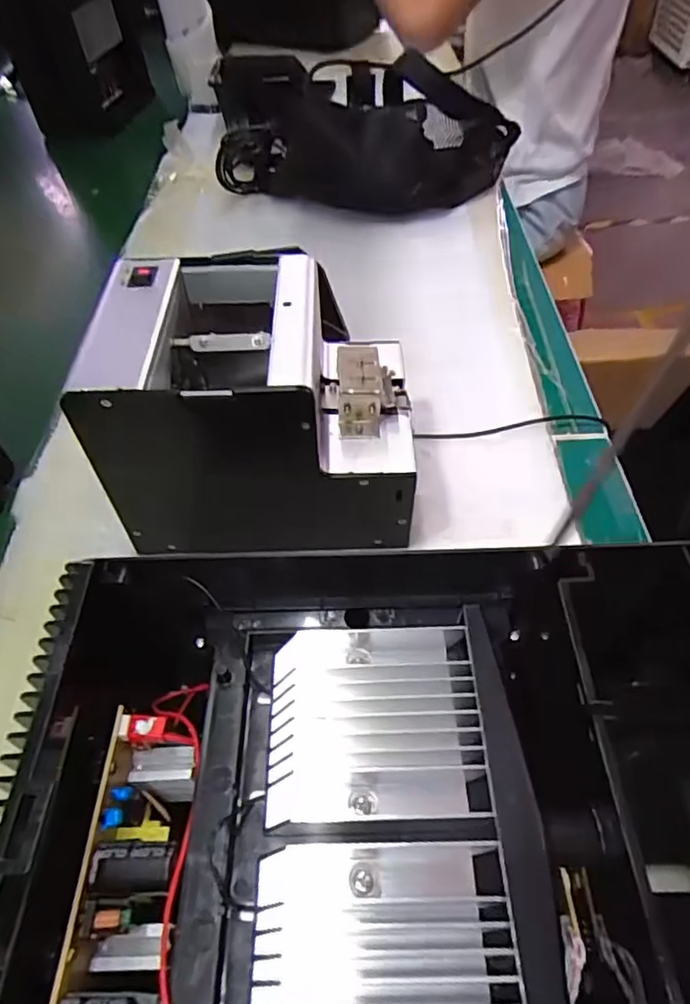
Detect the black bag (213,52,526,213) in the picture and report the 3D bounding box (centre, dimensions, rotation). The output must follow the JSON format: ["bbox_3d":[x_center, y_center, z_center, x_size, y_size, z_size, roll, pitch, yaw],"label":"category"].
[{"bbox_3d":[0.022,-0.424,0.678,0.336,0.120,0.127,6,52,10],"label":"black bag"}]

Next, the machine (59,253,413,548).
[{"bbox_3d":[-0.049,-0.058,0.373,0.173,0.141,0.121,-3,51,2],"label":"machine"}]

